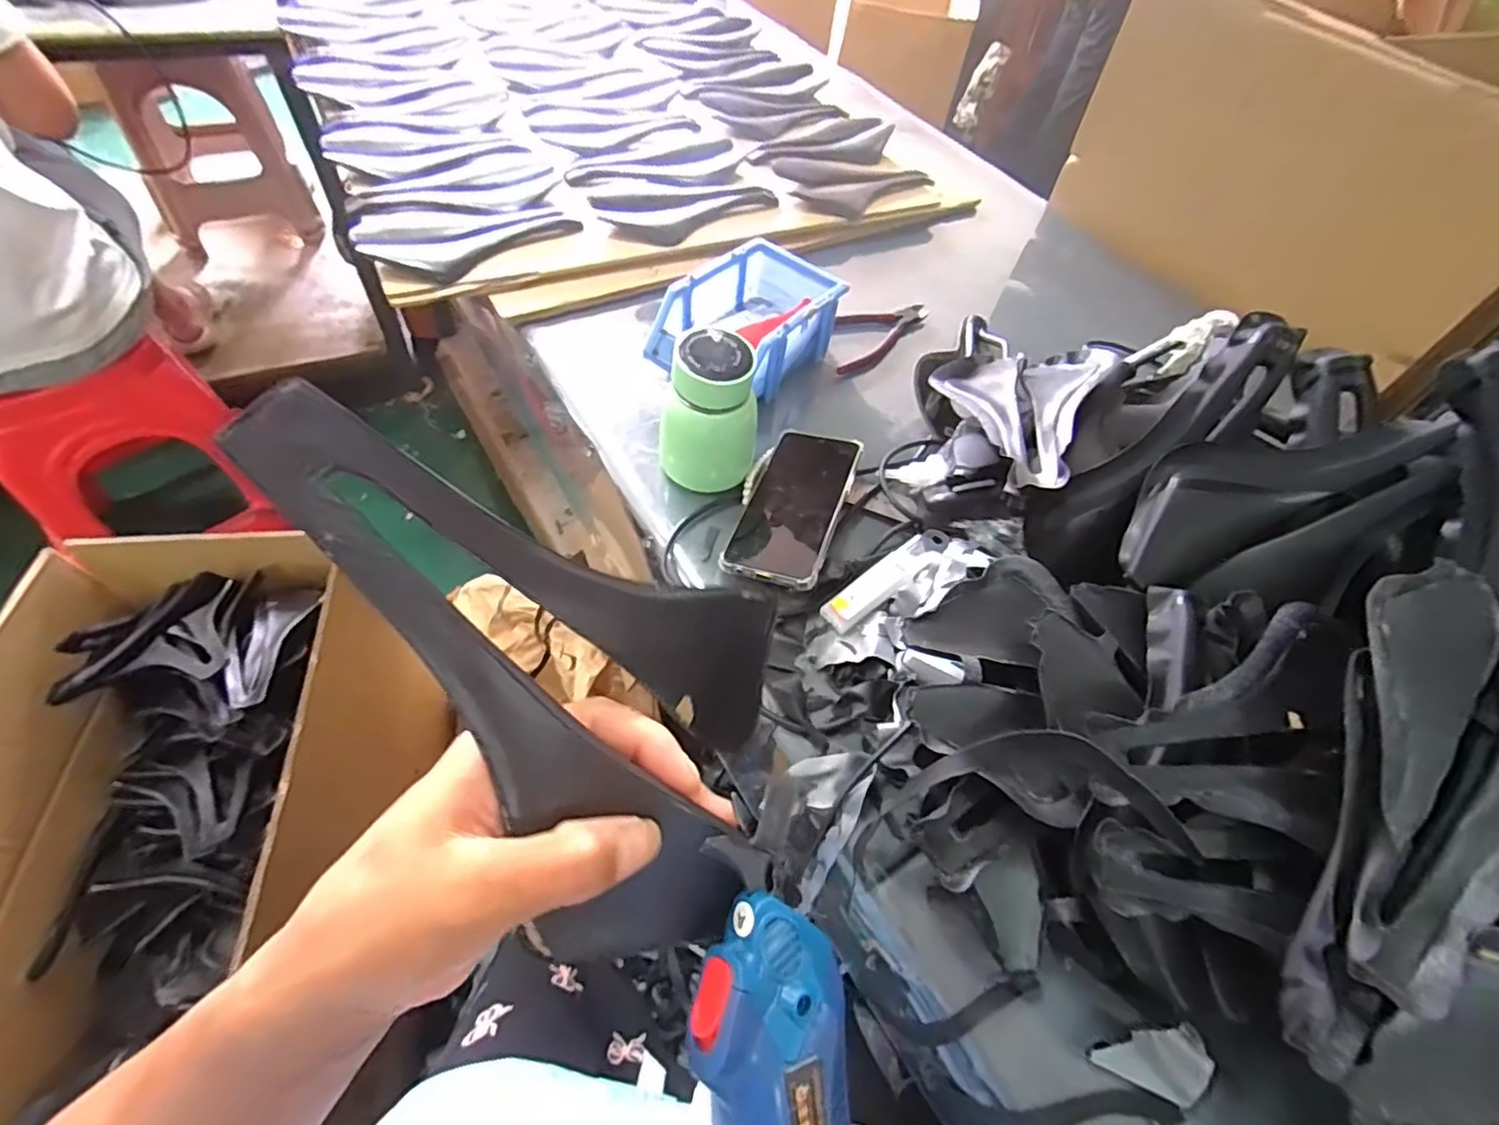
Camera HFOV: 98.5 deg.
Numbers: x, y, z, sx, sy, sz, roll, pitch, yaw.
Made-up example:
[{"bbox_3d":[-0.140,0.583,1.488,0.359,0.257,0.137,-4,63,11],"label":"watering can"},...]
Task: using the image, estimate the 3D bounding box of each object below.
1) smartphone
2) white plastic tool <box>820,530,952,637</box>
[{"bbox_3d":[0.038,-0.049,0.530,0.075,0.014,0.162,16,56,12],"label":"smartphone"},{"bbox_3d":[0.108,0.010,0.507,0.123,0.017,0.029,-35,65,-25],"label":"white plastic tool"}]

